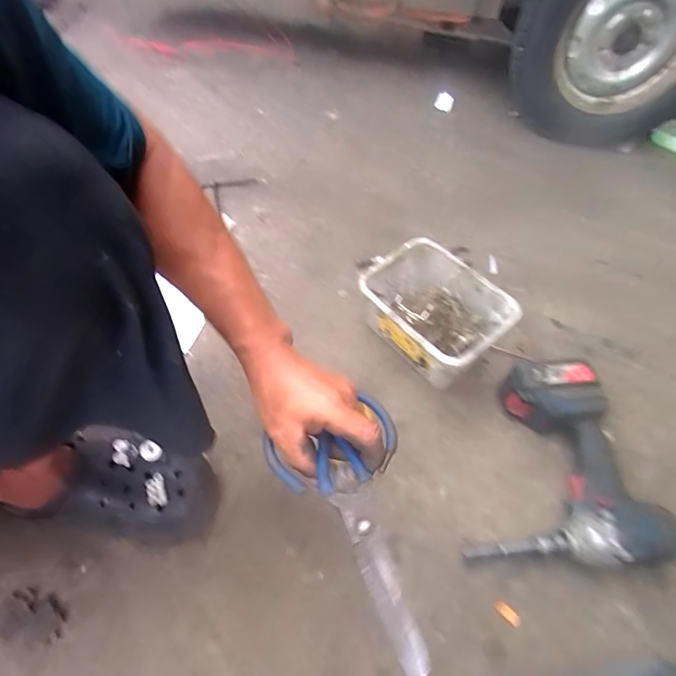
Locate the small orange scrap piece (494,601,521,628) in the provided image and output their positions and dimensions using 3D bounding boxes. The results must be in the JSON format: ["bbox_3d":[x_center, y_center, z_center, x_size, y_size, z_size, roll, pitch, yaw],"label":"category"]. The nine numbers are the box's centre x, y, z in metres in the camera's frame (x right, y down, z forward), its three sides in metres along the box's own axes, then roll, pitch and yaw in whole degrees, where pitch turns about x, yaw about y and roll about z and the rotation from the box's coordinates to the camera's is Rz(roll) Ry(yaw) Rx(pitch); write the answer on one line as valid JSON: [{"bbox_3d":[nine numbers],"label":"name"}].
[{"bbox_3d":[0.175,0.286,0.441,0.012,0.007,0.027,-34,48,-28],"label":"small orange scrap piece"}]

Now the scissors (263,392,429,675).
[{"bbox_3d":[0.012,0.132,0.312,0.107,0.027,0.195,-9,43,-13],"label":"scissors"}]

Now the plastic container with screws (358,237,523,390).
[{"bbox_3d":[0.130,-0.025,0.608,0.135,0.122,0.186,-32,61,-27],"label":"plastic container with screws"}]

